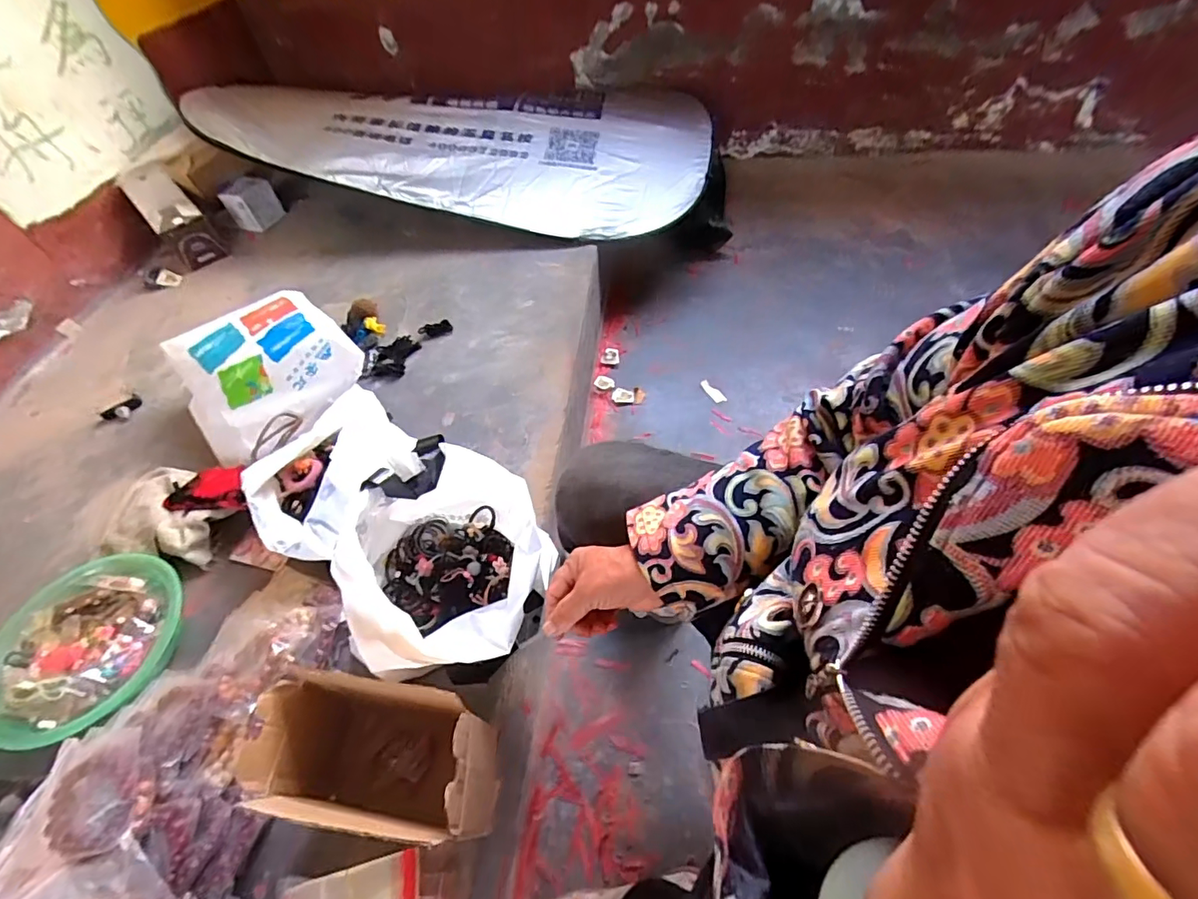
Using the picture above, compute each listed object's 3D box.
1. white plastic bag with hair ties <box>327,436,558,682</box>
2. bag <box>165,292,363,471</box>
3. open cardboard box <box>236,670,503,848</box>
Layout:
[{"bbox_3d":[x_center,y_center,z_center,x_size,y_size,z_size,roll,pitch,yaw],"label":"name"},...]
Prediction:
[{"bbox_3d":[-0.192,0.148,0.649,0.237,0.195,0.252,-1,54,1],"label":"white plastic bag with hair ties"},{"bbox_3d":[-0.588,-0.130,0.893,0.279,0.121,0.321,-38,62,-23],"label":"bag"},{"bbox_3d":[-0.226,0.331,0.537,0.215,0.182,0.111,4,55,4],"label":"open cardboard box"}]

